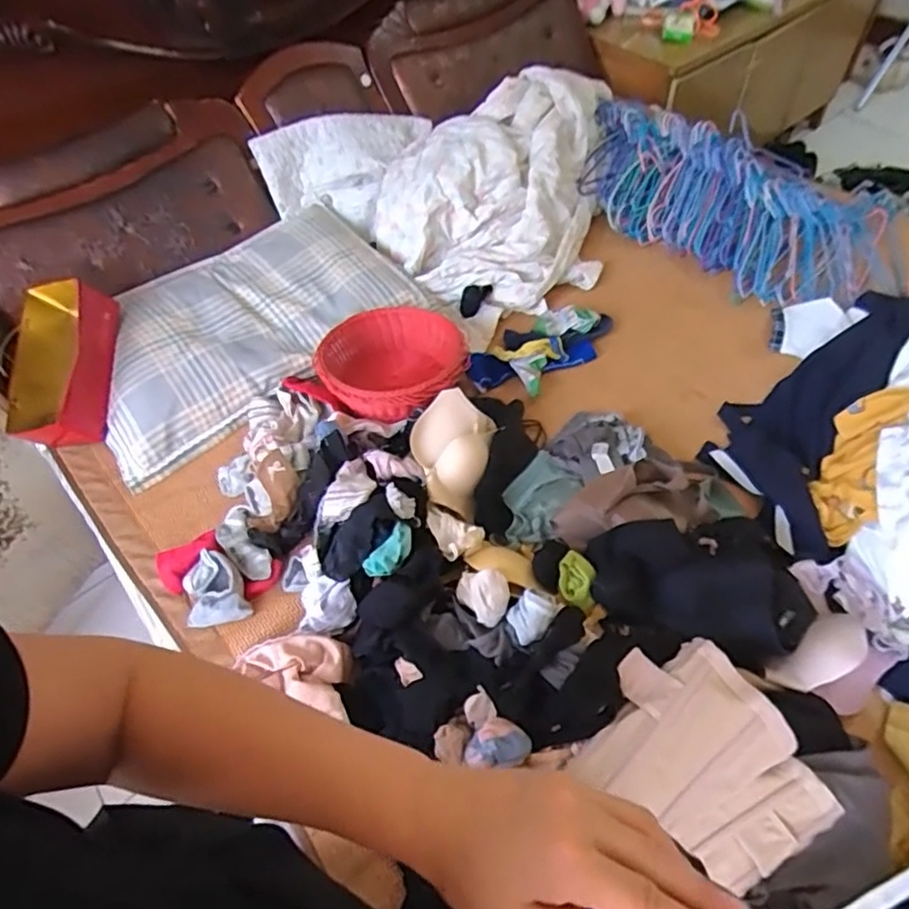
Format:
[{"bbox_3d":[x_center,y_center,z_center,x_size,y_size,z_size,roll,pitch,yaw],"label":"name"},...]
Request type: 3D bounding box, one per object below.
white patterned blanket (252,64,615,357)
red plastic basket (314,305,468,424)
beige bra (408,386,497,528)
[{"bbox_3d":[0.067,-0.646,1.449,0.787,0.241,0.675,-37,59,-21],"label":"white patterned blanket"},{"bbox_3d":[-0.115,-0.165,1.189,0.267,0.114,0.256,-2,53,2],"label":"red plastic basket"},{"bbox_3d":[-0.006,-0.009,1.036,0.125,0.079,0.200,11,55,11],"label":"beige bra"}]

